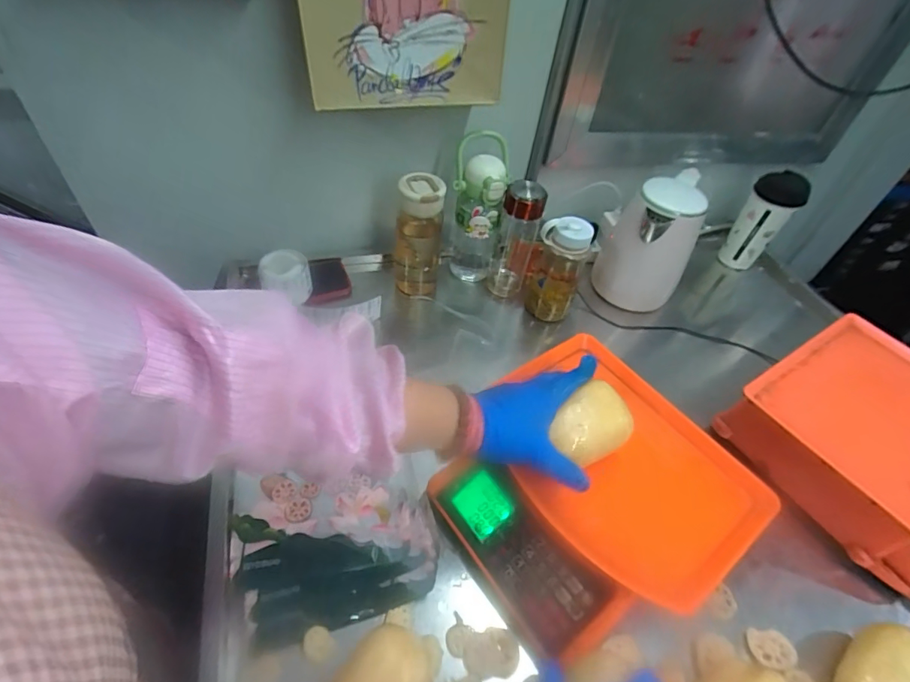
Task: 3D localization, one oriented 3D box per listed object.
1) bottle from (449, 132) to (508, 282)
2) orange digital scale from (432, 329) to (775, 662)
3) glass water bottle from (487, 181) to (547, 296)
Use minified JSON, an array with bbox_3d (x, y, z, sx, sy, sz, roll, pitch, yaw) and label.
[{"bbox_3d":[0.035,-0.215,0.792,0.084,0.243,0.078,7,47,-1],"label":"bottle"},{"bbox_3d":[0.144,0.170,0.534,0.278,0.123,0.290,-25,55,-26],"label":"orange digital scale"},{"bbox_3d":[0.104,-0.175,0.794,0.068,0.203,0.061,14,48,6],"label":"glass water bottle"}]

